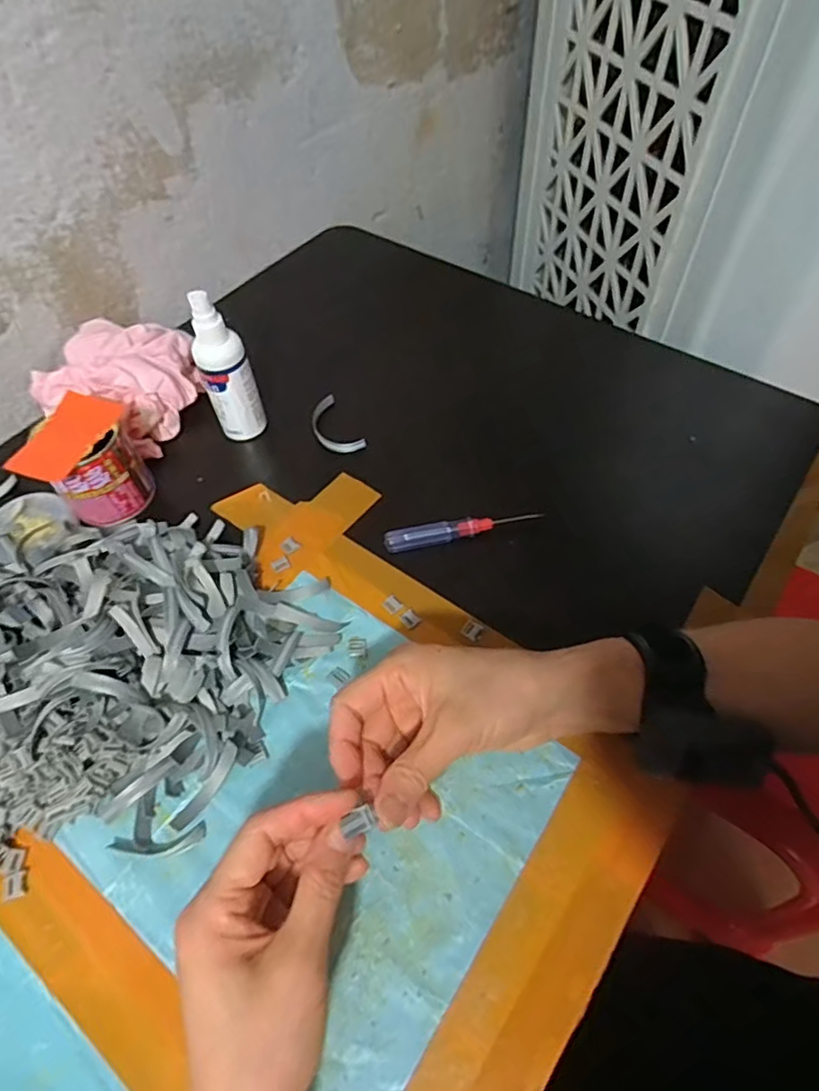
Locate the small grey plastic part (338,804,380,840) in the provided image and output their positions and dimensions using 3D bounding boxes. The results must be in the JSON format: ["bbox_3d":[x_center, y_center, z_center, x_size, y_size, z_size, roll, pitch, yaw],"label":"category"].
[{"bbox_3d":[-0.025,0.132,0.280,0.016,0.008,0.010,-27,58,-14],"label":"small grey plastic part"}]

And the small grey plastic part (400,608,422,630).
[{"bbox_3d":[0.001,0.051,0.416,0.013,0.004,0.012,-36,61,-19],"label":"small grey plastic part"}]

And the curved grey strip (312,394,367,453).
[{"bbox_3d":[-0.067,-0.104,0.523,0.033,0.012,0.069,-28,59,-14],"label":"curved grey strip"}]

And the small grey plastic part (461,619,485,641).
[{"bbox_3d":[0.044,0.058,0.410,0.013,0.004,0.012,29,62,21],"label":"small grey plastic part"}]

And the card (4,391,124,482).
[{"bbox_3d":[-0.248,-0.080,0.429,0.050,0.004,0.077,14,61,8],"label":"card"}]

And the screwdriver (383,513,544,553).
[{"bbox_3d":[0.039,-0.012,0.451,0.116,0.016,0.014,-10,56,-3],"label":"screwdriver"}]

